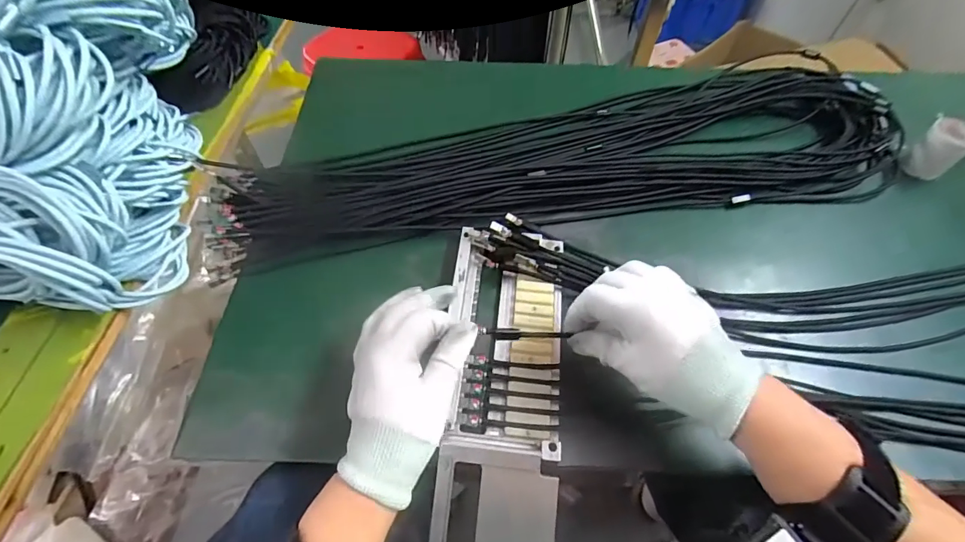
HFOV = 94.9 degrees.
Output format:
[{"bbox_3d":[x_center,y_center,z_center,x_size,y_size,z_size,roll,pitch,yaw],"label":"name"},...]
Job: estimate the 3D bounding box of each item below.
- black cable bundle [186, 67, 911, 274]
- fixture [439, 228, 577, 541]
[{"bbox_3d":[0.092,-0.123,0.483,0.740,0.037,0.200,-11,58,-7],"label":"black cable bundle"},{"bbox_3d":[0.013,0.138,0.341,0.098,0.046,0.390,5,68,-1],"label":"fixture"}]

